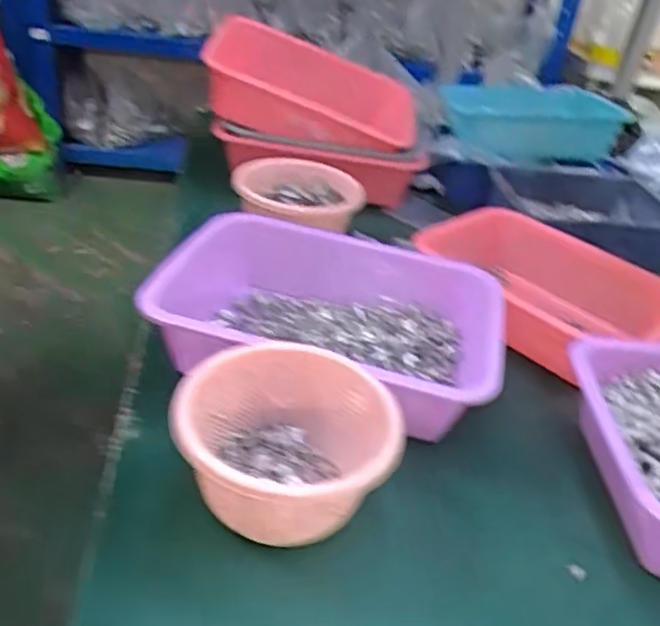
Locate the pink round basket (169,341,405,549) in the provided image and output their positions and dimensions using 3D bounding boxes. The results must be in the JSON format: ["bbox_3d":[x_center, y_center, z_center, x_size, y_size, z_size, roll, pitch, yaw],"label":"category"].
[{"bbox_3d":[-0.027,0.096,0.466,0.128,0.082,0.140,6,33,-4],"label":"pink round basket"}]

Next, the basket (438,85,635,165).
[{"bbox_3d":[0.316,-0.296,1.035,0.275,0.094,0.117,0,34,-13],"label":"basket"}]

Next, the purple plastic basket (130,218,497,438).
[{"bbox_3d":[0.006,0.003,0.620,0.303,0.081,0.224,13,35,13],"label":"purple plastic basket"}]

